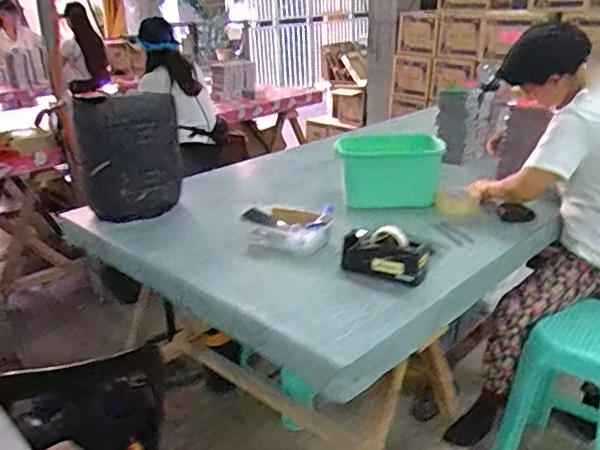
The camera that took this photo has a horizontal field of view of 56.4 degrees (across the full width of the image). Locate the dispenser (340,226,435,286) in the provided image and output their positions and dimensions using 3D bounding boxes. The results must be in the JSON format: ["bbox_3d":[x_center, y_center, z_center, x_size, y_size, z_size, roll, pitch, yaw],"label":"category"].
[{"bbox_3d":[0.196,0.078,1.346,0.213,0.115,0.088,15,29,37],"label":"dispenser"}]

